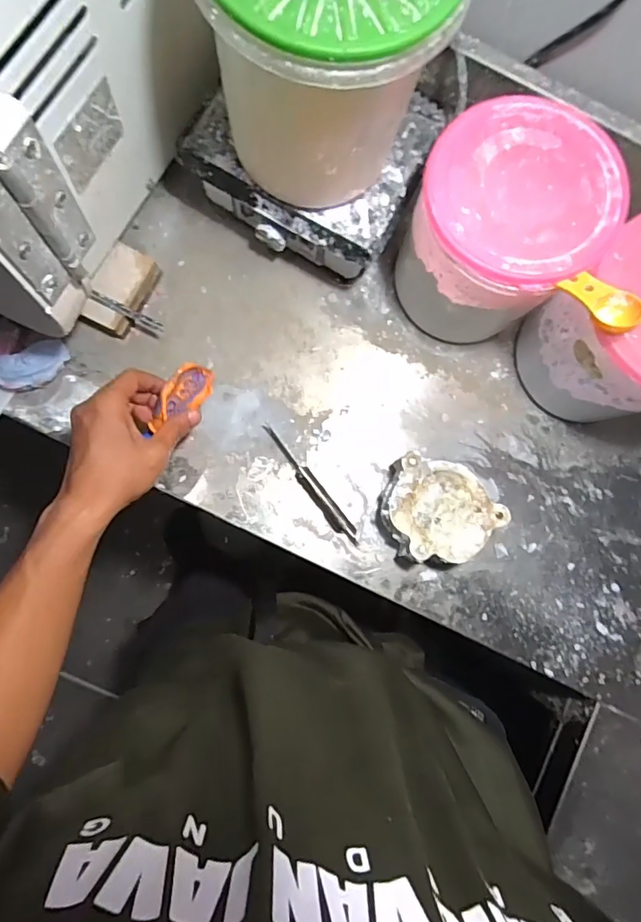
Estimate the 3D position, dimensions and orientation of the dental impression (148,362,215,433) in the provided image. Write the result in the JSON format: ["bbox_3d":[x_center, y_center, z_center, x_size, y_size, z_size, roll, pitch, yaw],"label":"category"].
[{"bbox_3d":[-0.130,-0.058,0.450,0.073,0.018,0.033,-44,88,-1],"label":"dental impression"}]

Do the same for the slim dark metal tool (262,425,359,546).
[{"bbox_3d":[-0.011,0.025,0.507,0.018,0.016,0.152,-38,88,-6],"label":"slim dark metal tool"}]

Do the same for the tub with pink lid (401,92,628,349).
[{"bbox_3d":[0.156,-0.204,0.462,0.148,0.173,0.147,0,84,-4],"label":"tub with pink lid"}]

